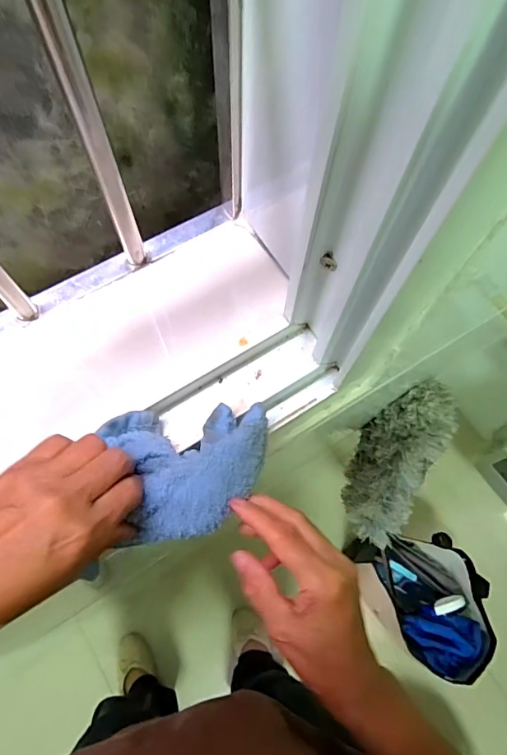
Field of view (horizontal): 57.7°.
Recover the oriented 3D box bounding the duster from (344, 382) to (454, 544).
[{"bbox_3d":[0.229,0.161,0.778,0.122,0.392,0.079,4,45,0],"label":"duster"}]

